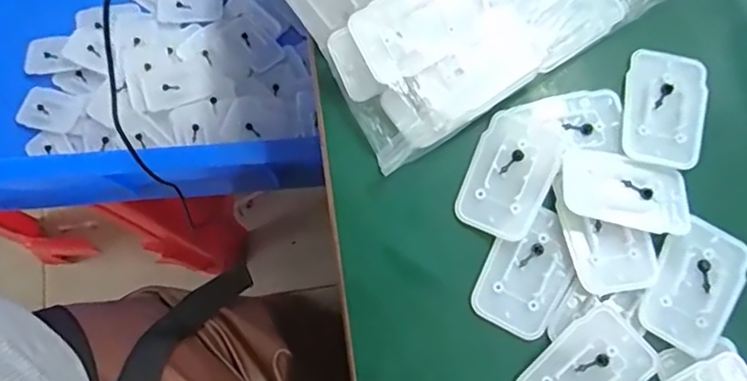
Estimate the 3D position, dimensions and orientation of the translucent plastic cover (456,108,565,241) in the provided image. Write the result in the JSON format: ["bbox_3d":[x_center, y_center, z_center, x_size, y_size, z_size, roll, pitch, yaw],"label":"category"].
[{"bbox_3d":[0.078,-0.010,0.316,0.045,0.006,0.070,23,79,6],"label":"translucent plastic cover"}]

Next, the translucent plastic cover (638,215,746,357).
[{"bbox_3d":[0.172,0.050,0.300,0.044,0.005,0.068,31,80,7],"label":"translucent plastic cover"}]

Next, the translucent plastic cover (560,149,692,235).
[{"bbox_3d":[0.137,0.000,0.307,0.068,0.009,0.040,12,78,3],"label":"translucent plastic cover"}]

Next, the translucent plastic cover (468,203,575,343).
[{"bbox_3d":[0.085,0.044,0.309,0.044,0.006,0.067,28,80,7],"label":"translucent plastic cover"}]

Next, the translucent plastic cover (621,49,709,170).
[{"bbox_3d":[0.166,-0.047,0.318,0.044,0.004,0.067,11,78,3],"label":"translucent plastic cover"}]

